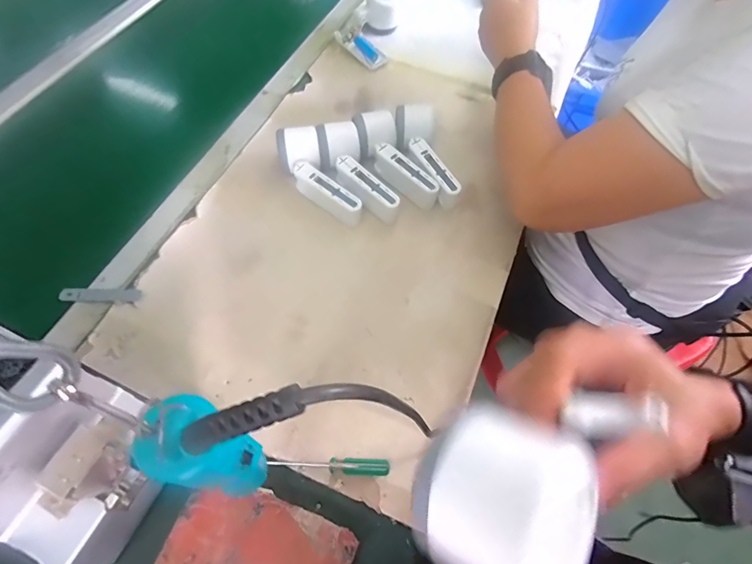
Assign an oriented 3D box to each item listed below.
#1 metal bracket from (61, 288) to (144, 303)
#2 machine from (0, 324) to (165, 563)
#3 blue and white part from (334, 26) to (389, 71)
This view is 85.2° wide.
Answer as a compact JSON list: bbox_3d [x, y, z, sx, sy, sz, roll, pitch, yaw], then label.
[{"bbox_3d":[-0.309,0.015,0.460,0.089,0.006,0.018,1,56,2],"label":"metal bracket"},{"bbox_3d":[-0.273,0.128,0.334,0.171,0.157,0.124,23,63,10],"label":"machine"},{"bbox_3d":[-0.021,-0.391,0.678,0.043,0.024,0.097,-38,70,-19],"label":"blue and white part"}]

